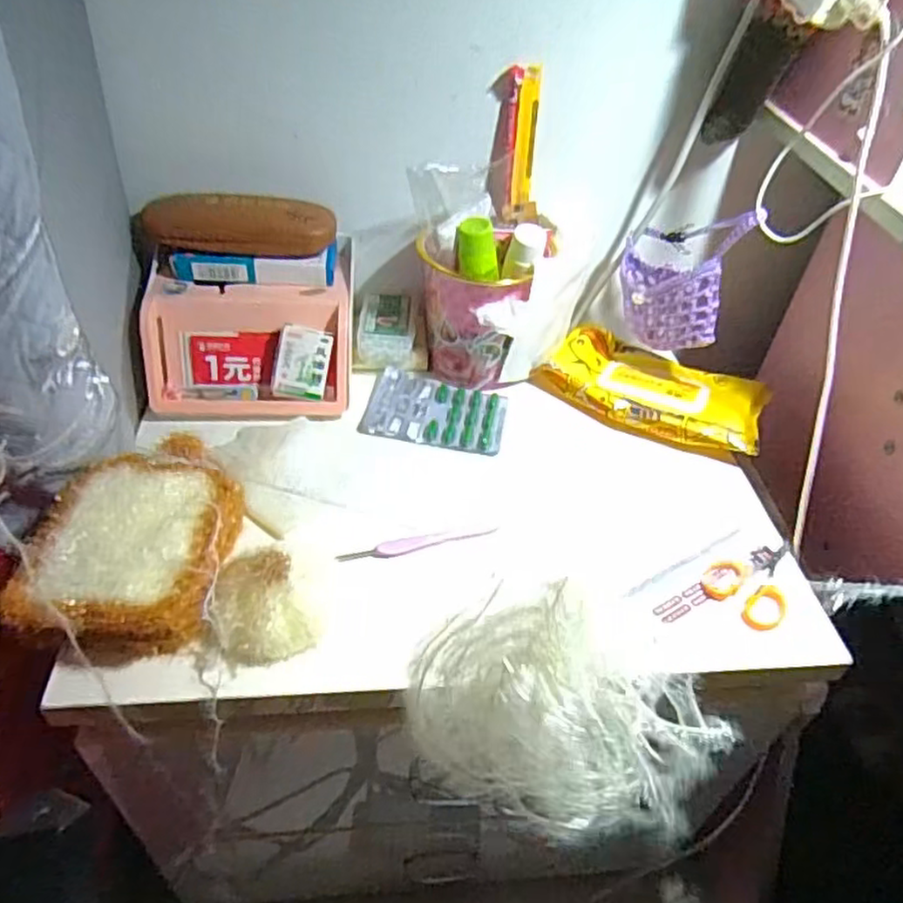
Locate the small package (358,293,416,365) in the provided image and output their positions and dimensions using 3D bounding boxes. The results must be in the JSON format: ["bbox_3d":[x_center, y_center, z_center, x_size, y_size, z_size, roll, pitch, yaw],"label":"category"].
[{"bbox_3d":[-0.059,-0.117,0.634,0.049,0.034,0.069,2,43,-5],"label":"small package"}]

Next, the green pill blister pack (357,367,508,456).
[{"bbox_3d":[-0.012,-0.037,0.600,0.118,0.012,0.082,11,44,2],"label":"green pill blister pack"}]

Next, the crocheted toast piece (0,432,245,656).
[{"bbox_3d":[-0.205,0.057,0.443,0.119,0.041,0.146,4,42,-2],"label":"crocheted toast piece"}]

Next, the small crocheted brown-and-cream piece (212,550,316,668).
[{"bbox_3d":[-0.115,0.094,0.415,0.058,0.046,0.052,-19,48,-24],"label":"small crocheted brown-and-cream piece"}]

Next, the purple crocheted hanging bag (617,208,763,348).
[{"bbox_3d":[0.188,-0.151,0.582,0.050,0.127,0.114,-16,47,-22],"label":"purple crocheted hanging bag"}]

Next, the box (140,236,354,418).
[{"bbox_3d":[-0.170,-0.103,0.592,0.167,0.082,0.138,-1,43,-8],"label":"box"}]

